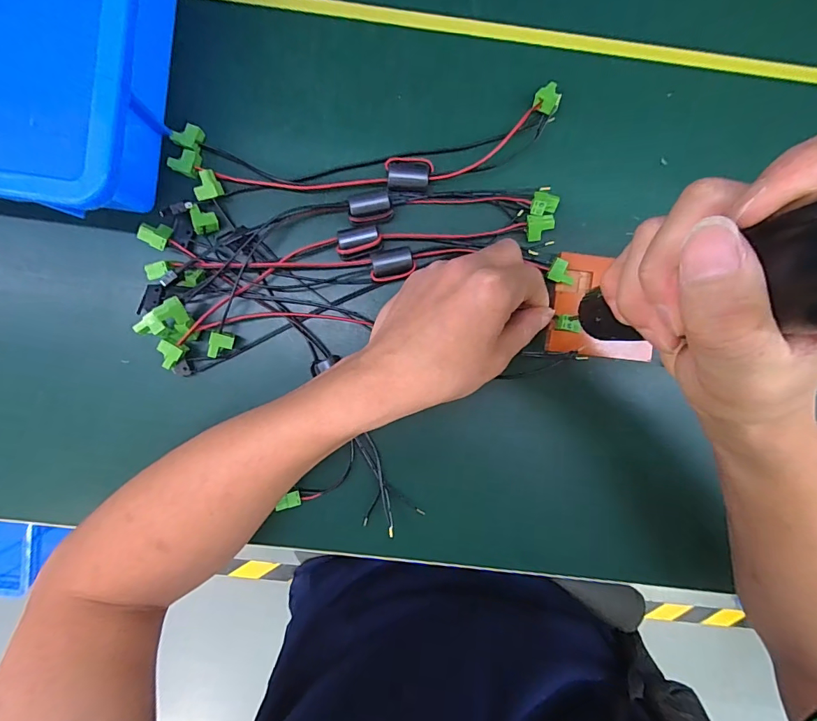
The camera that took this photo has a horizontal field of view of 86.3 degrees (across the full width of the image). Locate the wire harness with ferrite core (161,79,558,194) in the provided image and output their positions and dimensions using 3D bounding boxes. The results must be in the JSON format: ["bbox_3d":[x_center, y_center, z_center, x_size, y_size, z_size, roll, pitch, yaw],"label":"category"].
[{"bbox_3d":[-0.027,-0.147,0.310,0.268,0.019,0.059,-8,93,-3],"label":"wire harness with ferrite core"}]

